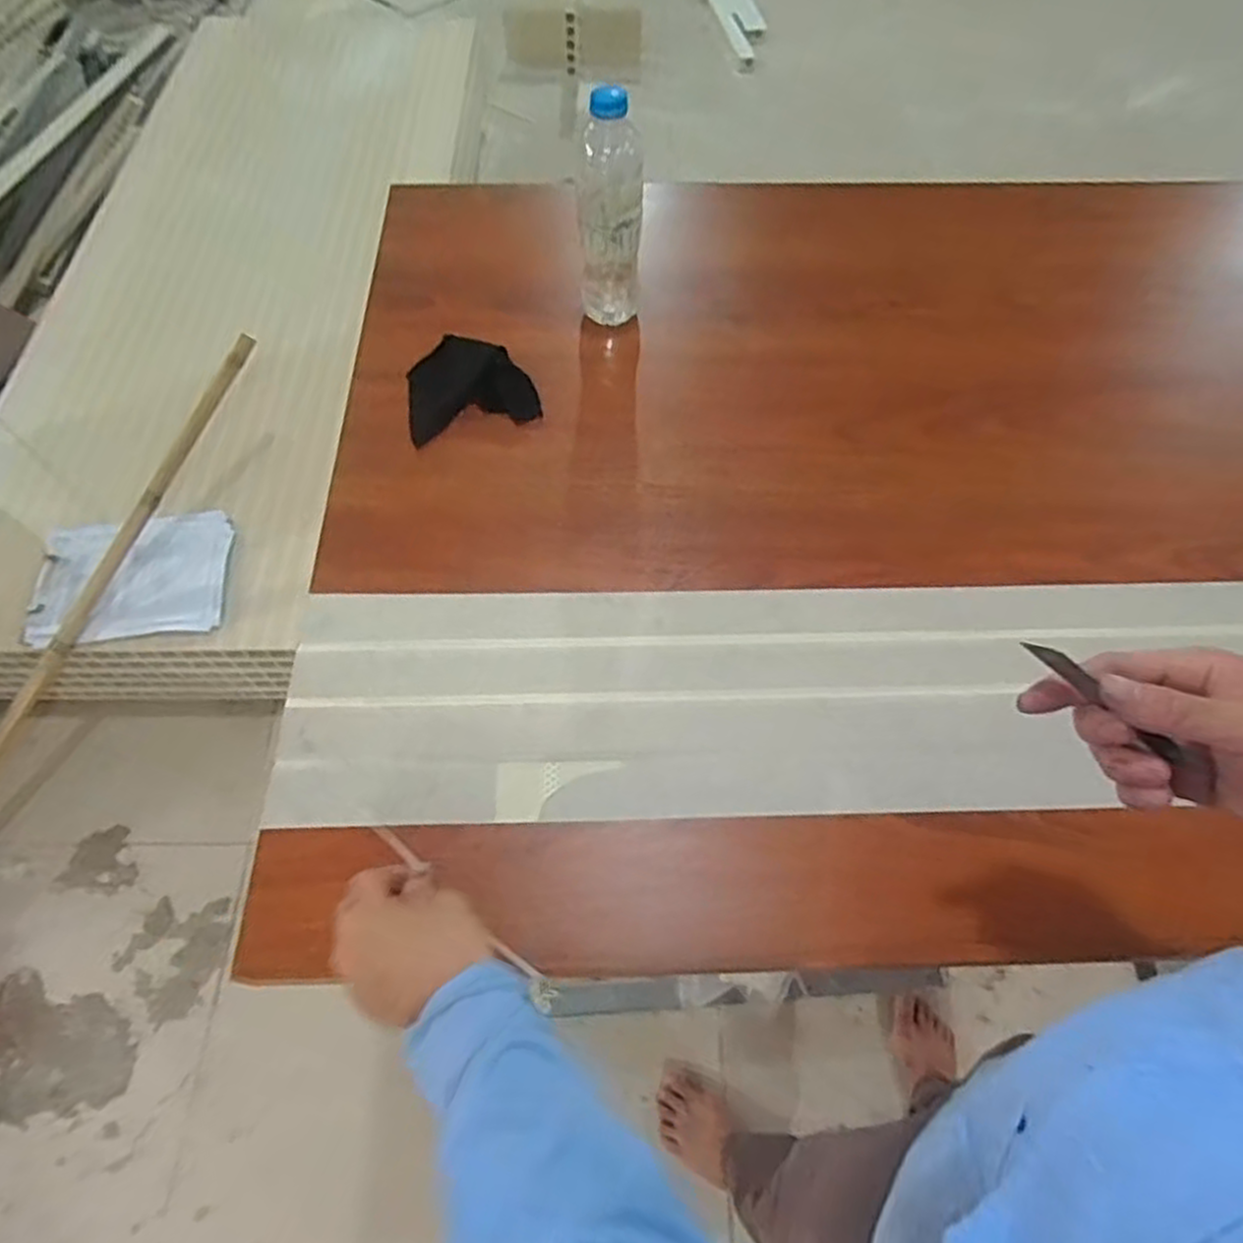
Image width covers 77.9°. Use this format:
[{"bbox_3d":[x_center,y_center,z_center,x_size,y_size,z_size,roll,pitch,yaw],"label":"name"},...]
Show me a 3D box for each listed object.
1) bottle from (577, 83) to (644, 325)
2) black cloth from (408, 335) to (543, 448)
[{"bbox_3d":[-0.010,-0.398,0.744,0.064,0.218,0.063,2,61,0],"label":"bottle"},{"bbox_3d":[-0.153,-0.243,0.761,0.127,0.039,0.124,-14,62,-9],"label":"black cloth"}]

